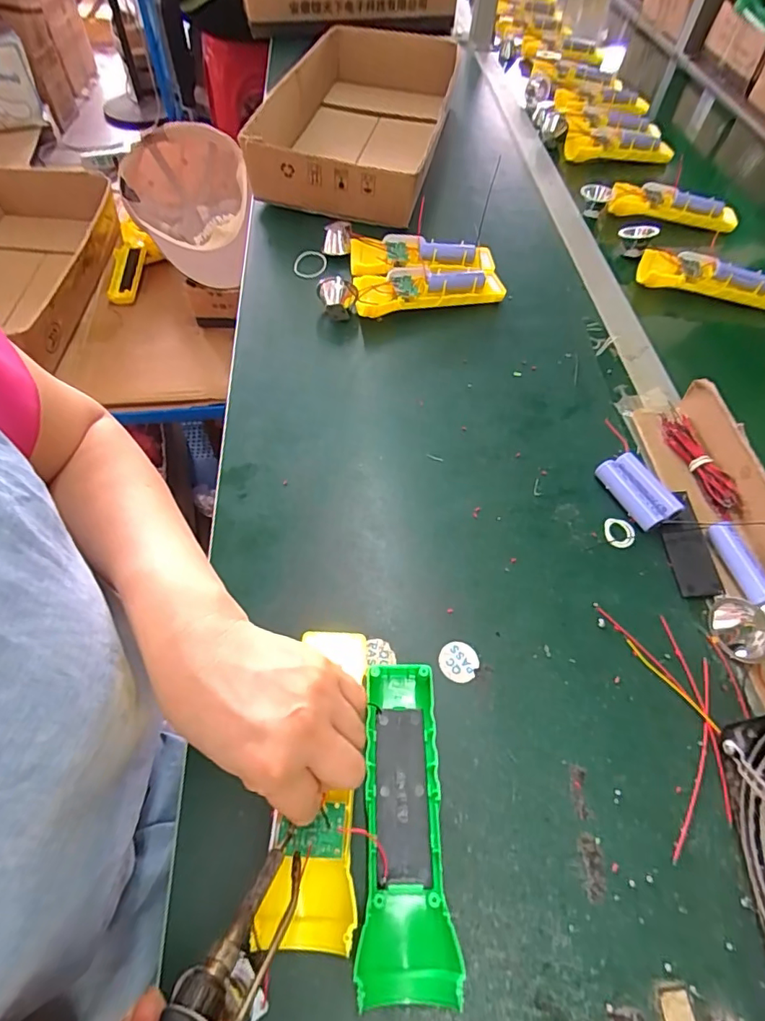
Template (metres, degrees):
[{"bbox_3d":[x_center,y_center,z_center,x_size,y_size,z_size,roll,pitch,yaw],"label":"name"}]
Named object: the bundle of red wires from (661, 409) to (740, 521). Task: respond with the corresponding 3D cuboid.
[{"bbox_3d":[0.269,-0.041,0.428,0.021,0.019,0.107,-7,57,-6],"label":"bundle of red wires"}]

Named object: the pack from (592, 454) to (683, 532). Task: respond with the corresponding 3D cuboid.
[{"bbox_3d":[0.210,-0.017,0.414,0.033,0.017,0.065,-24,60,-16],"label":"pack"}]

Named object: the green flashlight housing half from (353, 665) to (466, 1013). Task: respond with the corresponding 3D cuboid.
[{"bbox_3d":[0.012,0.174,0.288,0.046,0.023,0.161,-1,55,0],"label":"green flashlight housing half"}]

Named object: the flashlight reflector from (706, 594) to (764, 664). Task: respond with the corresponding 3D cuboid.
[{"bbox_3d":[0.251,0.080,0.348,0.045,0.031,0.038,37,63,21],"label":"flashlight reflector"}]

